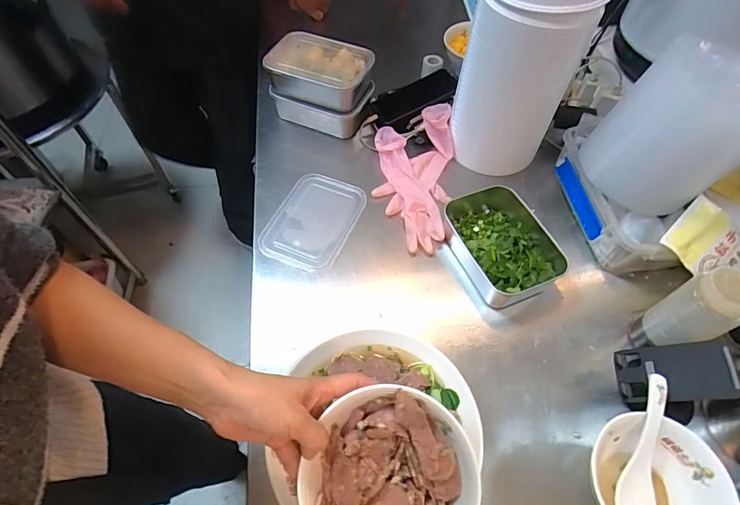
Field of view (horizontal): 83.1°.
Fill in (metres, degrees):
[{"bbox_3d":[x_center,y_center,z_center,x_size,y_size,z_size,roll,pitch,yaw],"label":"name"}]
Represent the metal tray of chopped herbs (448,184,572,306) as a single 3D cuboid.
[{"bbox_3d":[0.208,-0.017,0.657,0.147,0.060,0.191,-17,59,-13],"label":"metal tray of chopped herbs"}]

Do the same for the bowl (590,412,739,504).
[{"bbox_3d":[0.316,0.255,0.460,0.127,0.065,0.135,1,57,-2],"label":"bowl"}]

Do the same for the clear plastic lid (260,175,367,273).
[{"bbox_3d":[-0.093,-0.055,0.693,0.129,0.016,0.182,20,59,10],"label":"clear plastic lid"}]

